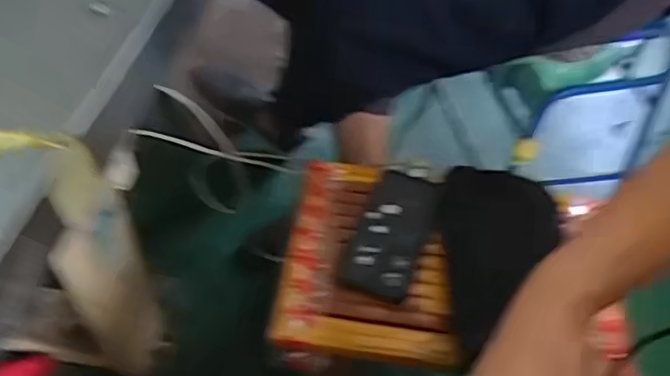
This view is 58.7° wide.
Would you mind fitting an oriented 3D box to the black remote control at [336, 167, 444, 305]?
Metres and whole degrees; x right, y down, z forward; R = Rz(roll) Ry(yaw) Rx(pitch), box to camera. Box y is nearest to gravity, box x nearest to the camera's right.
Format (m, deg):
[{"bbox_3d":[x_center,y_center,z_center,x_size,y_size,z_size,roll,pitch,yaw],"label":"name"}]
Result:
[{"bbox_3d":[0.067,0.047,0.667,0.080,0.020,0.172,18,51,10],"label":"black remote control"}]

